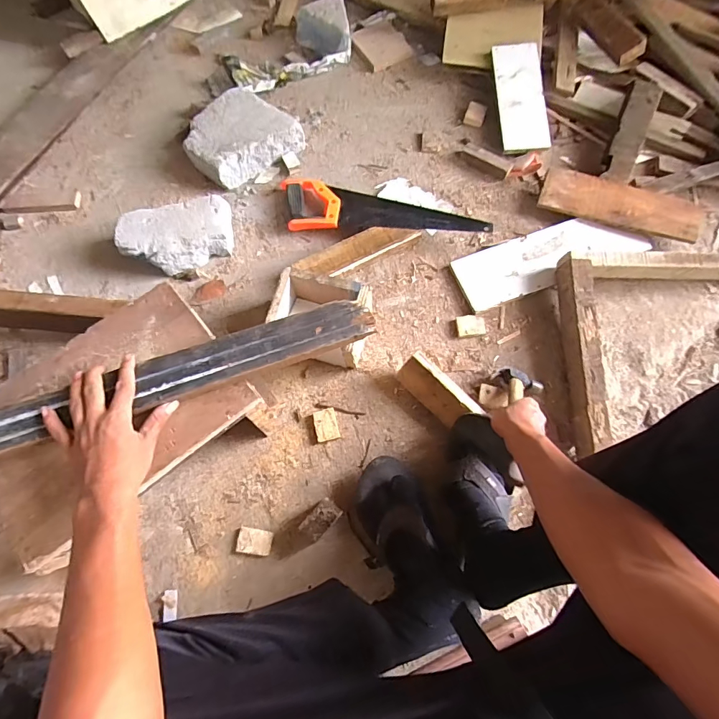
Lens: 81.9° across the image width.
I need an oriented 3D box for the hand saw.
[{"bbox_3d":[0.045,-0.297,0.853,0.435,0.045,0.130,11,72,2],"label":"hand saw"}]

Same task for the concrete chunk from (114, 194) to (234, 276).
[{"bbox_3d":[-0.352,-0.241,0.816,0.206,0.071,0.120,-20,74,-7],"label":"concrete chunk"}]

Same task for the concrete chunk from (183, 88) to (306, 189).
[{"bbox_3d":[-0.261,-0.489,0.900,0.235,0.069,0.181,-30,75,-10],"label":"concrete chunk"}]

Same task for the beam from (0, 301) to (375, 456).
[{"bbox_3d":[-0.233,0.026,0.516,0.518,0.034,0.059,-18,73,-9],"label":"beam"}]

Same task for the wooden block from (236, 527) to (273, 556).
[{"bbox_3d":[-0.170,0.295,0.672,0.055,0.014,0.038,7,72,1],"label":"wooden block"}]

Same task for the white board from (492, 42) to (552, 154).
[{"bbox_3d":[0.362,-0.598,0.935,0.102,0.013,0.274,-4,80,9],"label":"white board"}]

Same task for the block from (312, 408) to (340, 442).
[{"bbox_3d":[-0.059,0.116,0.733,0.040,0.016,0.054,-13,73,-5],"label":"block"}]

